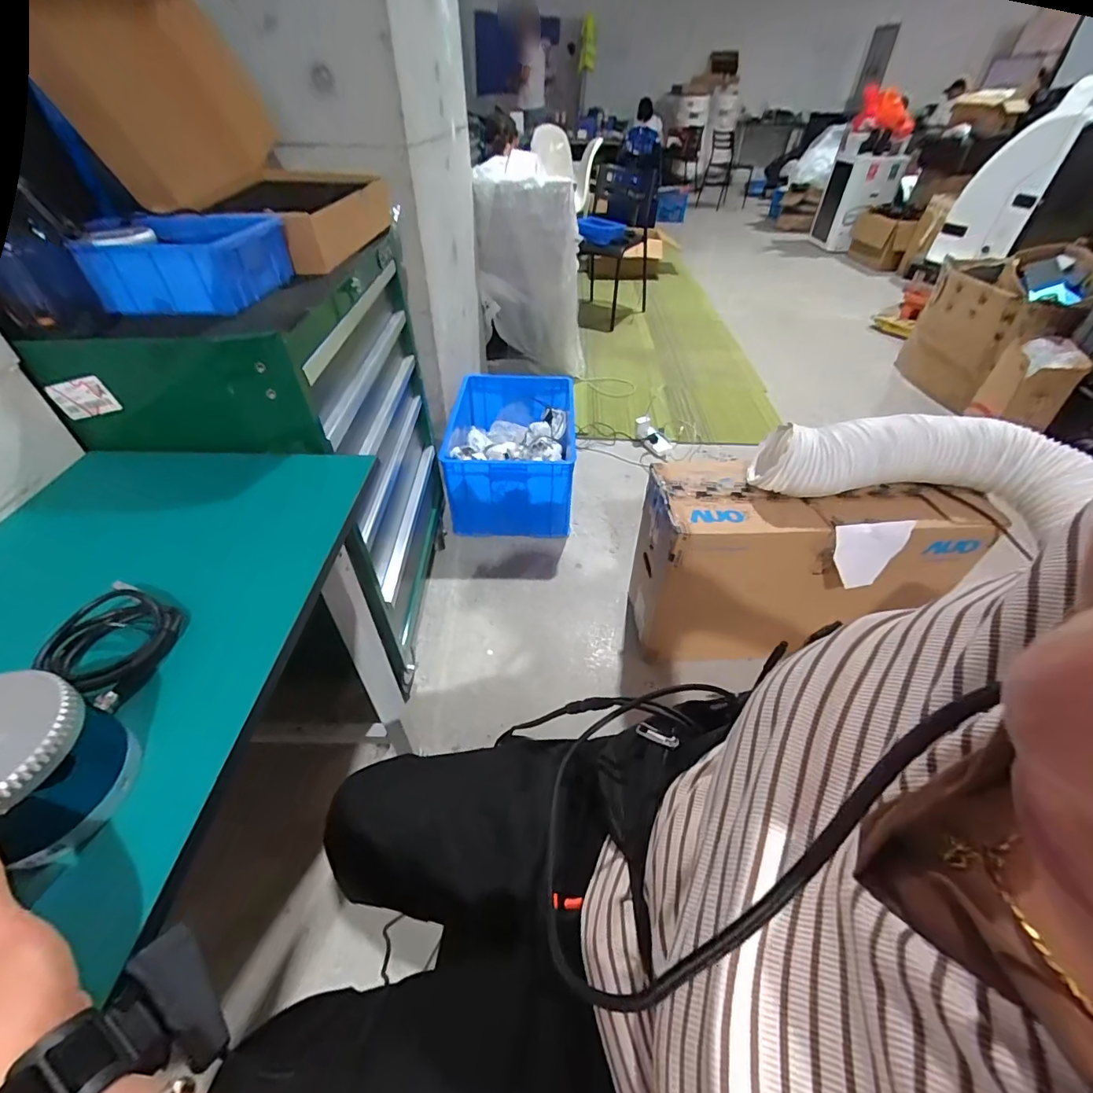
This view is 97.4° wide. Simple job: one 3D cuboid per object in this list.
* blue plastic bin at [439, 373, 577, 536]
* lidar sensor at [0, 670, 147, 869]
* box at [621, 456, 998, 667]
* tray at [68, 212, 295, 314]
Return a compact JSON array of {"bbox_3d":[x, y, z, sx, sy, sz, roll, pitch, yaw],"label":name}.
[{"bbox_3d":[-0.125,-0.324,1.676,0.458,0.292,0.562,-1,44,-2],"label":"blue plastic bin"},{"bbox_3d":[-0.338,0.143,0.307,0.088,0.079,0.093,8,44,8],"label":"lidar sensor"},{"bbox_3d":[0.583,0.058,1.176,0.678,0.457,0.247,2,44,1],"label":"box"},{"bbox_3d":[-0.491,-0.398,0.670,0.201,0.082,0.187,-4,44,-5],"label":"tray"}]

